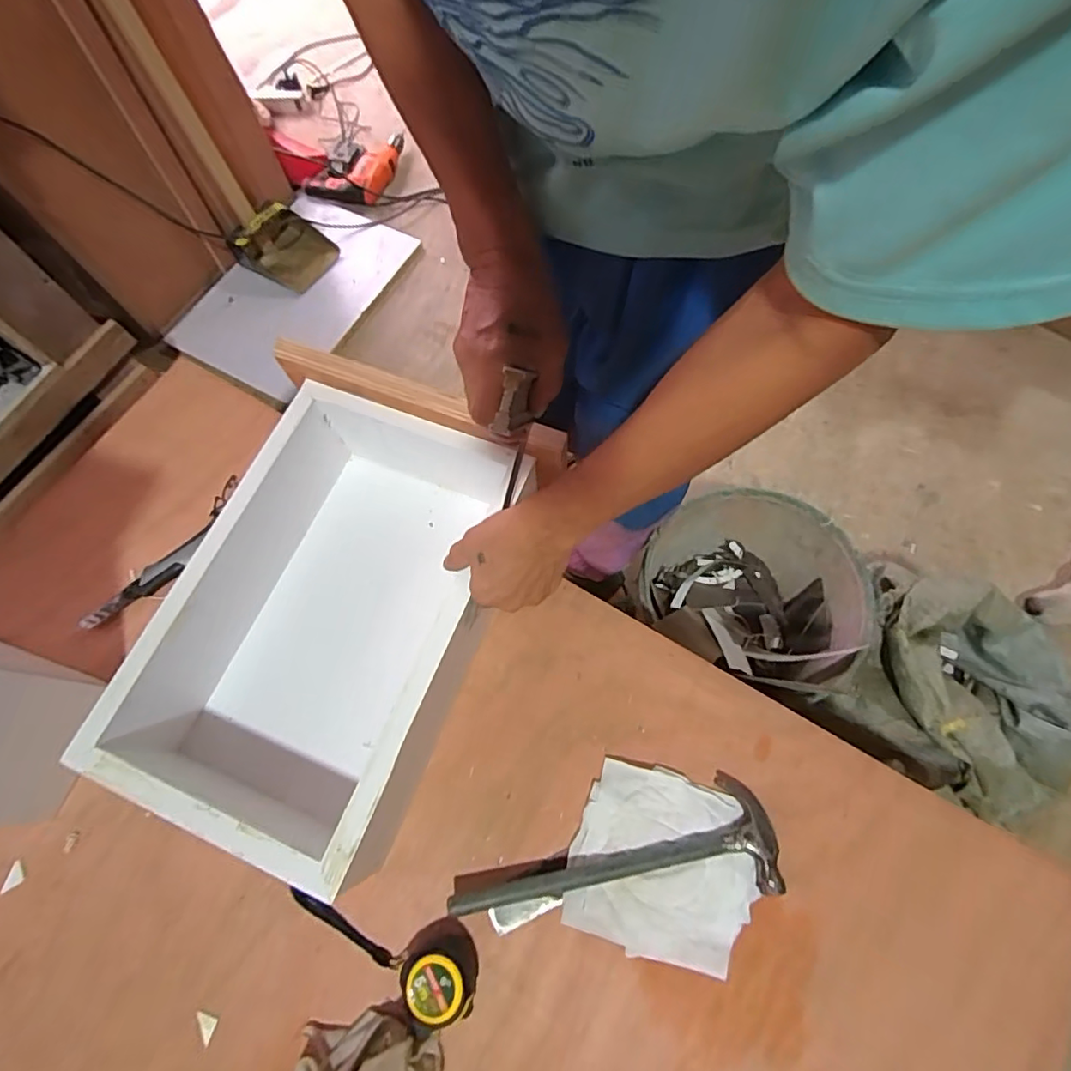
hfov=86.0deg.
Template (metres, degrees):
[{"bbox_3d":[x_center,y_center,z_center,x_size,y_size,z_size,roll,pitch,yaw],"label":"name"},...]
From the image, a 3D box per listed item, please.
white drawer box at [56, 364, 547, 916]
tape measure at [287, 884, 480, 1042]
[{"bbox_3d":[-0.197,0.083,0.602,0.258,0.158,0.416,19,70,10],"label":"white drawer box"},{"bbox_3d":[-0.137,0.365,0.523,0.189,0.035,0.071,30,73,13],"label":"tape measure"}]

